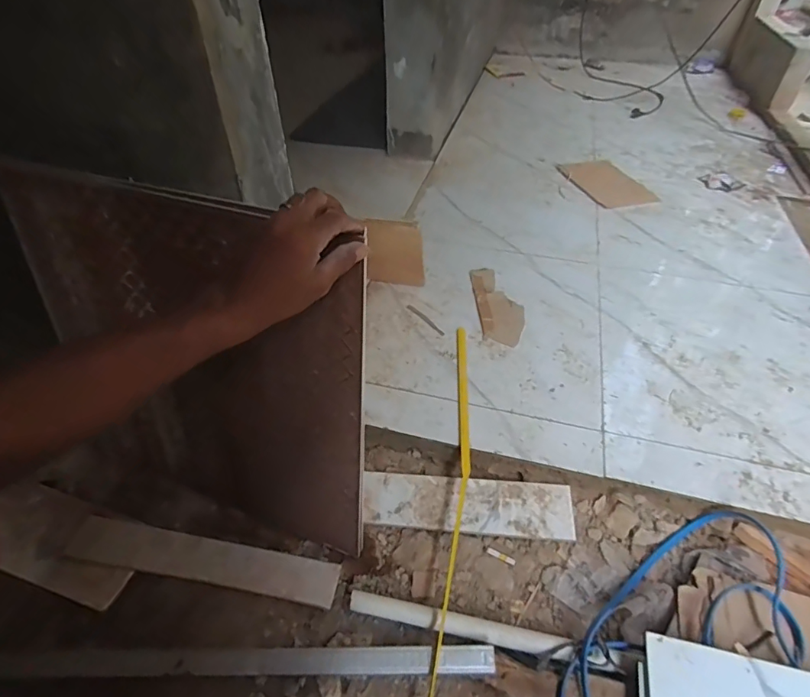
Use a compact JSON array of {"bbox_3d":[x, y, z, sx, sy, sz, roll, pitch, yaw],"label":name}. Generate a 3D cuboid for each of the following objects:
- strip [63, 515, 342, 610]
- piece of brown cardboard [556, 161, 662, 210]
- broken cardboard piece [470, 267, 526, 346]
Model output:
[{"bbox_3d":[-0.294,0.300,0.687,0.394,0.013,0.066,10,45,7],"label":"strip"},{"bbox_3d":[0.615,-0.506,1.461,0.205,0.010,0.278,-12,46,-11],"label":"piece of brown cardboard"},{"bbox_3d":[0.199,-0.095,1.023,0.094,0.004,0.243,-2,45,-1],"label":"broken cardboard piece"}]

